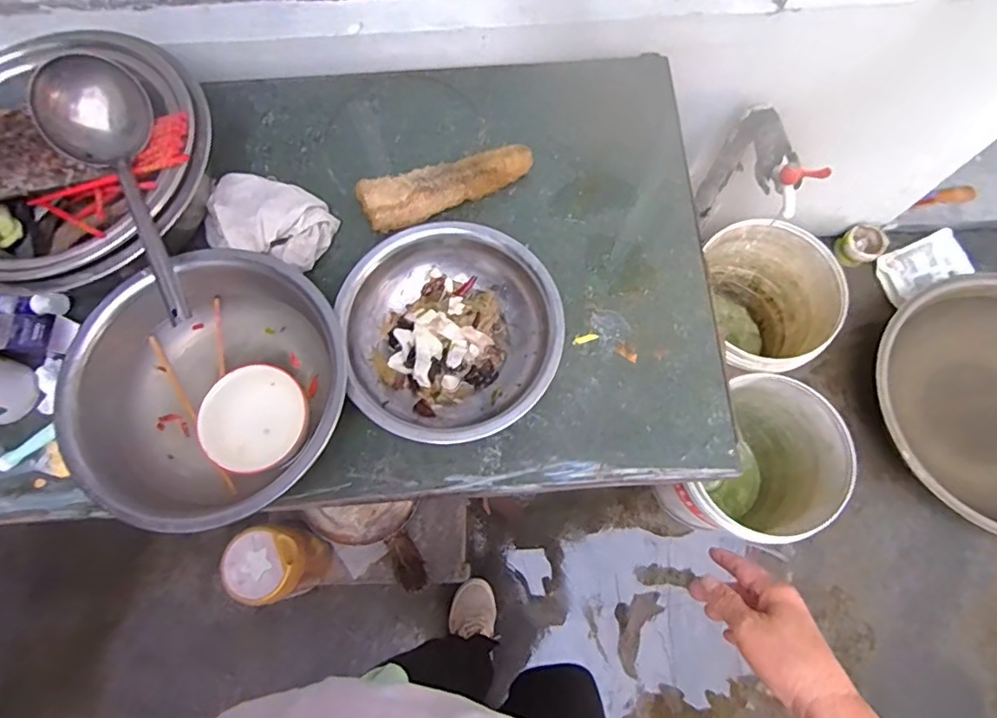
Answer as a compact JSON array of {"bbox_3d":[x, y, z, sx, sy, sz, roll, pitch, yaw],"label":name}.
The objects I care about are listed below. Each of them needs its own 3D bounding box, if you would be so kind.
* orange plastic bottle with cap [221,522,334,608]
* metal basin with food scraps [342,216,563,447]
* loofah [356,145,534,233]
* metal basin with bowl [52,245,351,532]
[{"bbox_3d":[-0.392,0.373,0.992,0.144,0.172,0.134,5,72,2],"label":"orange plastic bottle with cap"},{"bbox_3d":[-0.056,-0.034,0.683,0.252,0.074,0.267,0,72,0],"label":"metal basin with food scraps"},{"bbox_3d":[-0.068,-0.239,0.739,0.245,0.048,0.066,-18,73,-5],"label":"loofah"},{"bbox_3d":[-0.334,0.038,0.653,0.306,0.092,0.307,0,72,0],"label":"metal basin with bowl"}]

